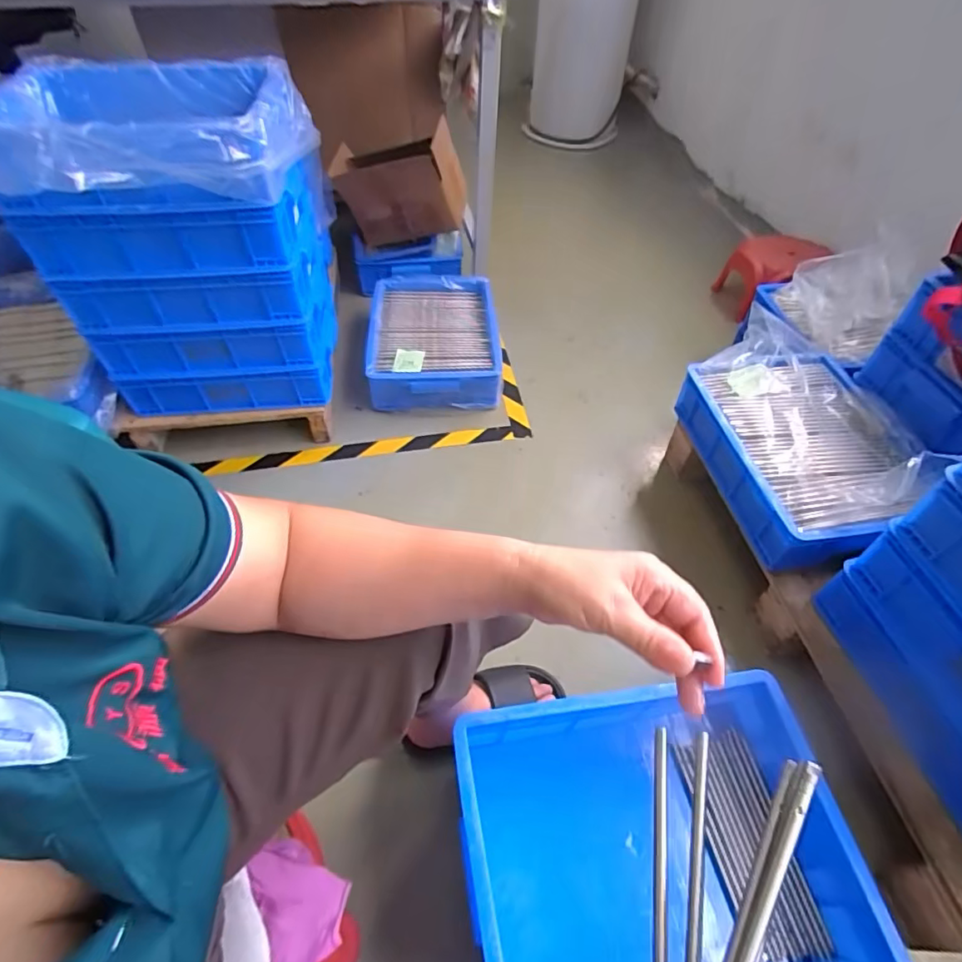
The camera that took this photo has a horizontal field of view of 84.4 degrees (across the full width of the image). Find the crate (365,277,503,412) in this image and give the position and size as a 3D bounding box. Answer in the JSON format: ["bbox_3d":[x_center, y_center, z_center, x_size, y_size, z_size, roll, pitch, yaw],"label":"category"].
[{"bbox_3d":[-0.118,-0.352,1.351,0.310,0.114,0.437,-1,51,-3],"label":"crate"}]

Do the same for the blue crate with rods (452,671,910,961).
[{"bbox_3d":[0.191,0.419,0.606,0.417,0.138,0.307,-6,51,-7],"label":"blue crate with rods"}]

